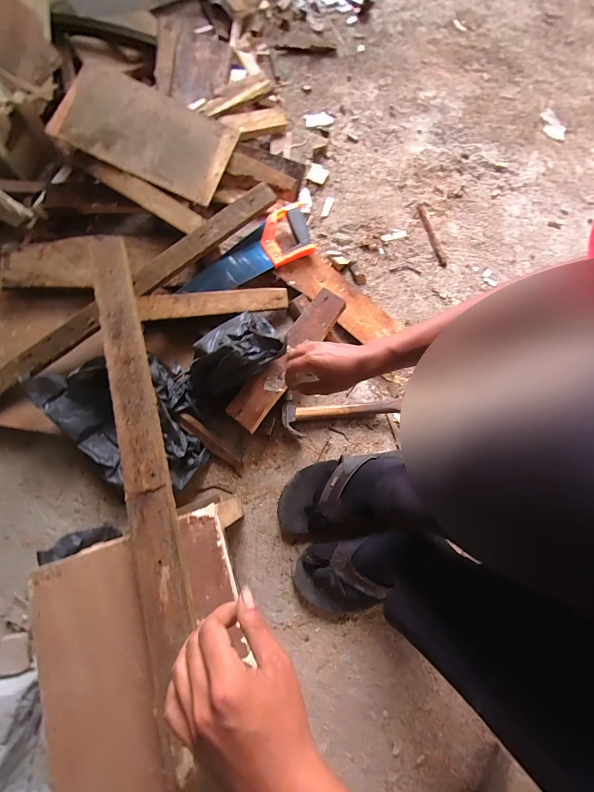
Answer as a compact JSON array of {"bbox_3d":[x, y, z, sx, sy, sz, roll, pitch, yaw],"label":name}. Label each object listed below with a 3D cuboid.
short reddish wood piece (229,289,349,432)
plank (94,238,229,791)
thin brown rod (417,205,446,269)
[{"bbox_3d":[-0.017,-0.075,0.612,0.067,0.015,0.302,34,80,7],"label":"short reddish wood piece"},{"bbox_3d":[-0.155,0.192,0.363,0.070,0.028,0.869,-16,77,-6],"label":"plank"},{"bbox_3d":[0.319,-0.383,0.778,0.016,0.007,0.176,-13,77,-5],"label":"thin brown rod"}]

